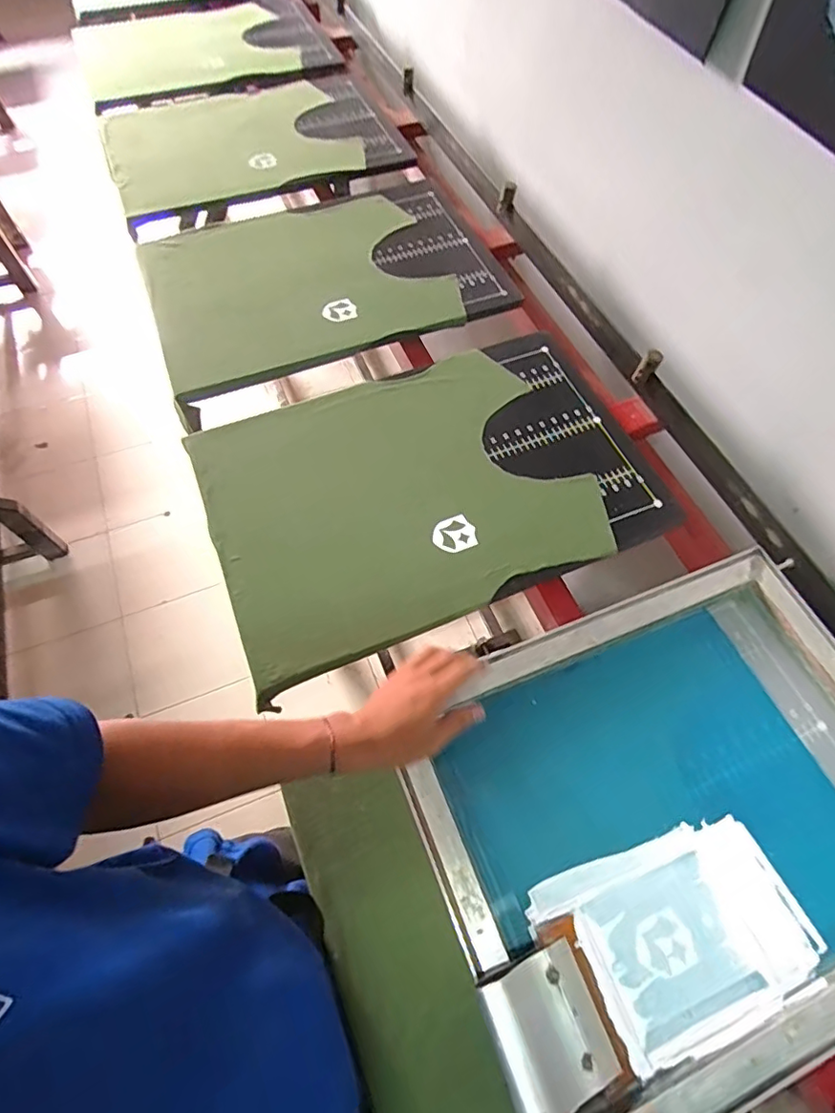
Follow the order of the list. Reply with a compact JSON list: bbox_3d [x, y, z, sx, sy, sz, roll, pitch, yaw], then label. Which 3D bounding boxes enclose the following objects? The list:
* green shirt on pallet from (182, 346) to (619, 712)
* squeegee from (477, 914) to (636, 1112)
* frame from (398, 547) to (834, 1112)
[{"bbox_3d":[-0.034,-0.087,0.750,0.481,0.039,0.396,-21,64,-13],"label":"green shirt on pallet"},{"bbox_3d":[0.109,0.393,0.456,0.110,0.029,0.116,-6,59,-29],"label":"squeegee"},{"bbox_3d":[0.277,0.254,0.561,0.512,0.043,0.413,-20,64,-13],"label":"frame"}]

